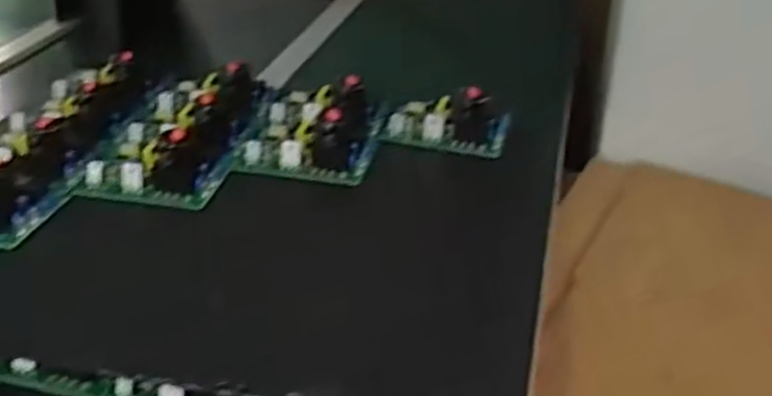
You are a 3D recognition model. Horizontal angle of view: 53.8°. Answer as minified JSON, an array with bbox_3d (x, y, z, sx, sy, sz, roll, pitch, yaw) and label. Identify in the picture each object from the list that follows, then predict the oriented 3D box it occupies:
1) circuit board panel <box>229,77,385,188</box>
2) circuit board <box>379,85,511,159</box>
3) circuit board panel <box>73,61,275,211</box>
[{"bbox_3d":[-0.063,-0.071,0.677,0.114,0.047,0.141,5,33,8],"label":"circuit board panel"},{"bbox_3d":[0.055,-0.076,0.687,0.106,0.049,0.052,13,35,19],"label":"circuit board"},{"bbox_3d":[-0.178,-0.069,0.666,0.111,0.045,0.202,4,33,7],"label":"circuit board panel"}]

